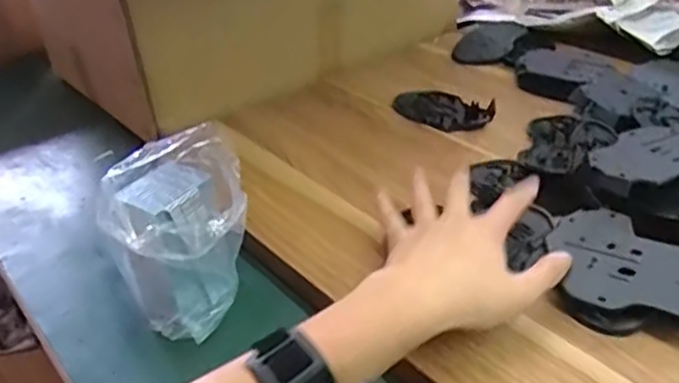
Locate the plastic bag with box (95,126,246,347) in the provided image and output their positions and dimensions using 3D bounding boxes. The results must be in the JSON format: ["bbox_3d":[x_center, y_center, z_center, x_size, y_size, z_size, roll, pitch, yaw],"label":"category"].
[{"bbox_3d":[-0.117,0.036,0.506,0.103,0.134,0.070,-20,36,-22],"label":"plastic bag with box"}]

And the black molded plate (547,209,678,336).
[{"bbox_3d":[0.203,0.060,0.483,0.094,0.029,0.131,-25,38,-28],"label":"black molded plate"}]

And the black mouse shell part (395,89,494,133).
[{"bbox_3d":[0.115,-0.093,0.757,0.116,0.016,0.069,20,41,33],"label":"black mouse shell part"}]

